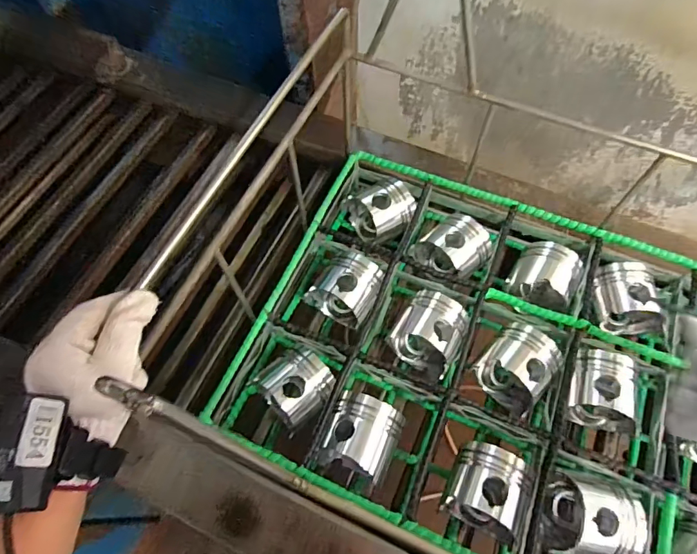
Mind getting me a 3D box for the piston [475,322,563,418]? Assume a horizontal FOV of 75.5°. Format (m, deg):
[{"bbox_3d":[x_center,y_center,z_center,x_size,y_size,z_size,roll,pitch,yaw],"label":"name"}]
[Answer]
[{"bbox_3d":[0.227,0.116,0.599,0.081,0.064,0.099,37,71,17],"label":"piston"}]

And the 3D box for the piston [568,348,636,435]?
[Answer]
[{"bbox_3d":[0.331,0.148,0.592,0.087,0.077,0.097,13,66,8],"label":"piston"}]

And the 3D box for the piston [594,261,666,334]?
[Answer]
[{"bbox_3d":[0.387,0.027,0.637,0.083,0.079,0.088,0,65,2],"label":"piston"}]

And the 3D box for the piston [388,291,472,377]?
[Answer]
[{"bbox_3d":[0.118,0.076,0.635,0.088,0.081,0.097,30,69,15],"label":"piston"}]

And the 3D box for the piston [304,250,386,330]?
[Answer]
[{"bbox_3d":[0.001,0.017,0.673,0.095,0.072,0.094,31,70,15],"label":"piston"}]

